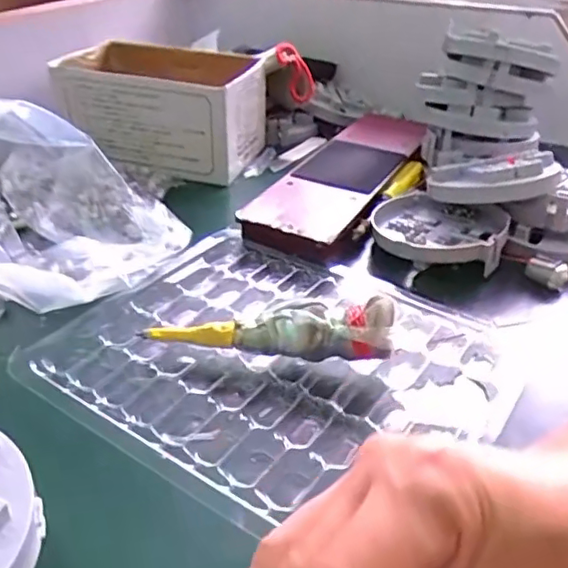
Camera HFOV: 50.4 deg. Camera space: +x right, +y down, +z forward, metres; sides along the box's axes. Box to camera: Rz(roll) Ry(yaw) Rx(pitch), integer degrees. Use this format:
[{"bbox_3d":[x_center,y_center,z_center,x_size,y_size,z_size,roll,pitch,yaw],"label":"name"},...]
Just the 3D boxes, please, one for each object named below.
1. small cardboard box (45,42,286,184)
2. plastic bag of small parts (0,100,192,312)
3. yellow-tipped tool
[{"bbox_3d":[-0.118,-0.192,0.628,0.188,0.086,0.162,13,37,17],"label":"small cardboard box"},{"bbox_3d":[-0.170,-0.082,0.464,0.159,0.094,0.209,-12,37,-17],"label":"plastic bag of small parts"},{"bbox_3d":[-0.011,0.026,0.358,0.144,0.044,0.024,6,36,8],"label":"yellow-tipped tool"}]

